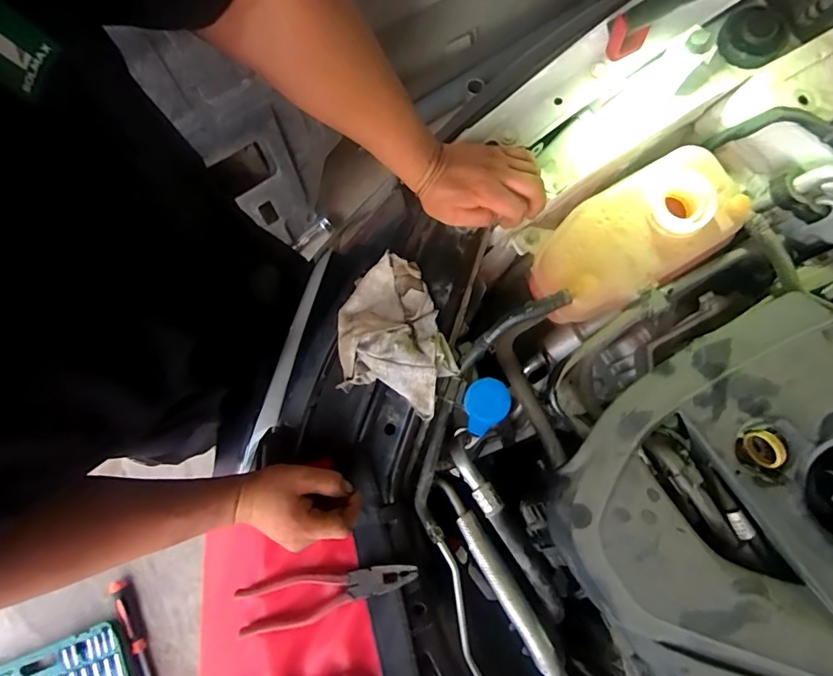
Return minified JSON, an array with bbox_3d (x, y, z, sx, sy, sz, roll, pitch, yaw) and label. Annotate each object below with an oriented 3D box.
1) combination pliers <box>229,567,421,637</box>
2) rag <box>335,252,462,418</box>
[{"bbox_3d":[-0.096,0.277,0.501,0.193,0.026,0.048,-11,78,-2],"label":"combination pliers"},{"bbox_3d":[-0.032,0.007,0.520,0.120,0.064,0.170,-21,79,-4],"label":"rag"}]

